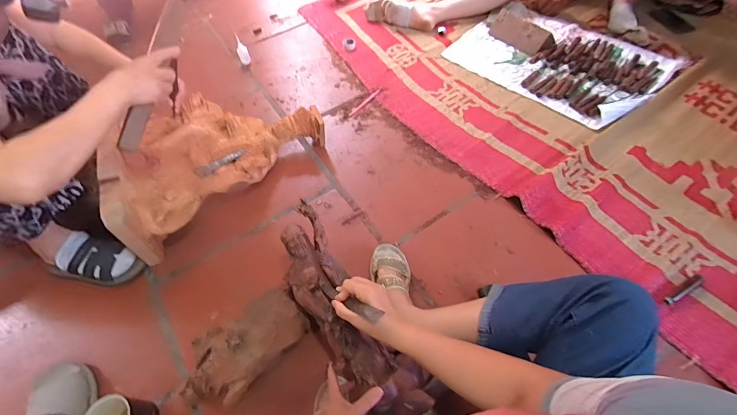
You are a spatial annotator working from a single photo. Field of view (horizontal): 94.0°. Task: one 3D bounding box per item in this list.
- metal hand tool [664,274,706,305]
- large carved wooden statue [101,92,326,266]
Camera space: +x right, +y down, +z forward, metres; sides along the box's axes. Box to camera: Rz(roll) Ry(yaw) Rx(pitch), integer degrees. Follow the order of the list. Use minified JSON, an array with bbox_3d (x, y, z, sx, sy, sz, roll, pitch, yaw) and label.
[{"bbox_3d":[0.684,0.179,0.746,0.111,0.013,0.019,-27,60,-13],"label":"metal hand tool"},{"bbox_3d":[-0.404,-0.166,0.888,0.553,0.190,0.302,-37,64,-18],"label":"large carved wooden statue"}]

